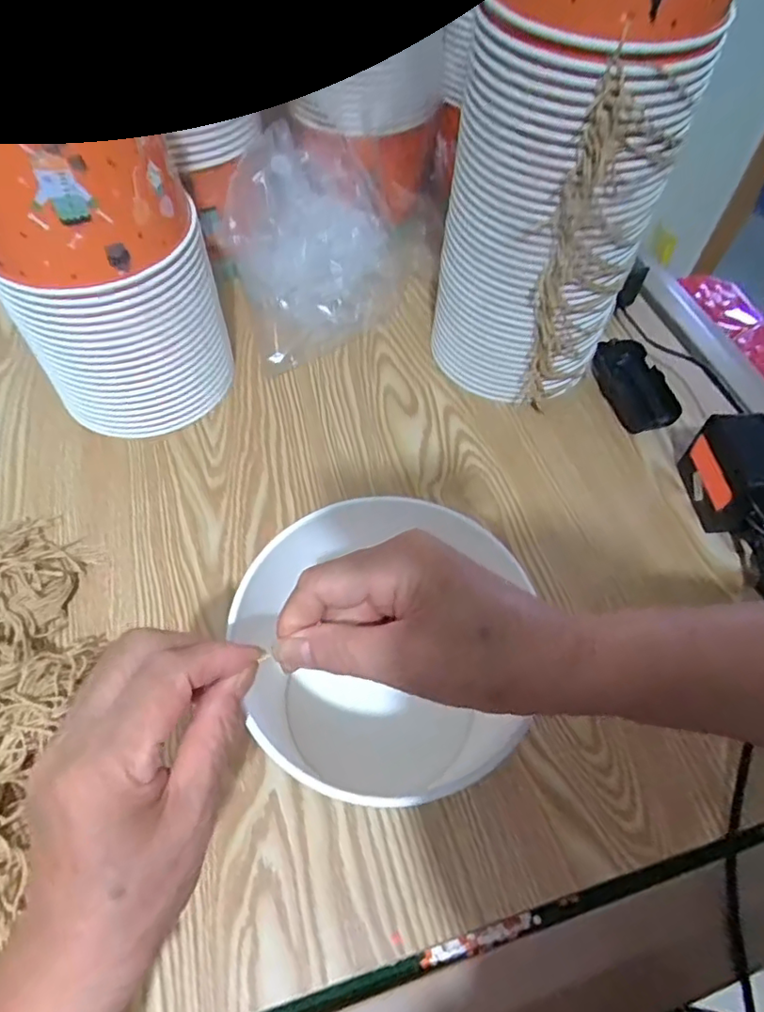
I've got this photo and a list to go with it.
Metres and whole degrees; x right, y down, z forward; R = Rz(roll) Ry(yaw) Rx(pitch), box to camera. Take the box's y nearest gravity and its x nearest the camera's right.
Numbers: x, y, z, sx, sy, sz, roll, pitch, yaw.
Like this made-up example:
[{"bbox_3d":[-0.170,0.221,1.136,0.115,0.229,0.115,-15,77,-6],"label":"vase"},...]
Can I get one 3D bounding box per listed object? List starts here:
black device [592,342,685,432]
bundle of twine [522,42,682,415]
[{"bbox_3d":[0.251,-0.121,0.576,0.049,0.030,0.107,-10,58,-9],"label":"black device"},{"bbox_3d":[0.161,-0.190,0.467,0.069,0.282,0.036,-39,66,-24],"label":"bundle of twine"}]

